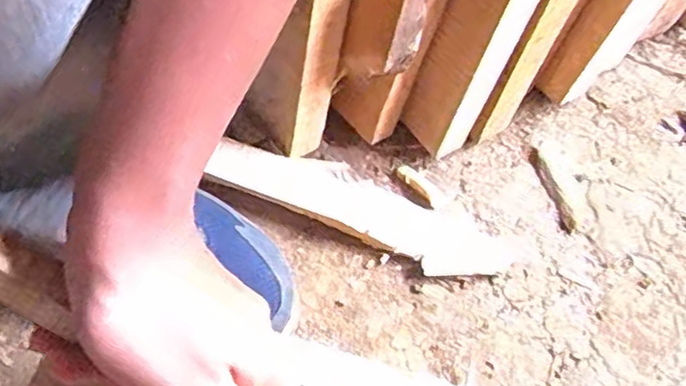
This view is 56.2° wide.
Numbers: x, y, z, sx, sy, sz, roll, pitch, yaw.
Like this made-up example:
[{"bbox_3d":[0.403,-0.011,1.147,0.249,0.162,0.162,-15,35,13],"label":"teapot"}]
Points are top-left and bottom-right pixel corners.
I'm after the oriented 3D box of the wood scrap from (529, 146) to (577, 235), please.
[{"bbox_3d":[0.181,-0.004,0.554,0.015,0.004,0.081,-13,63,-10],"label":"wood scrap"}]

